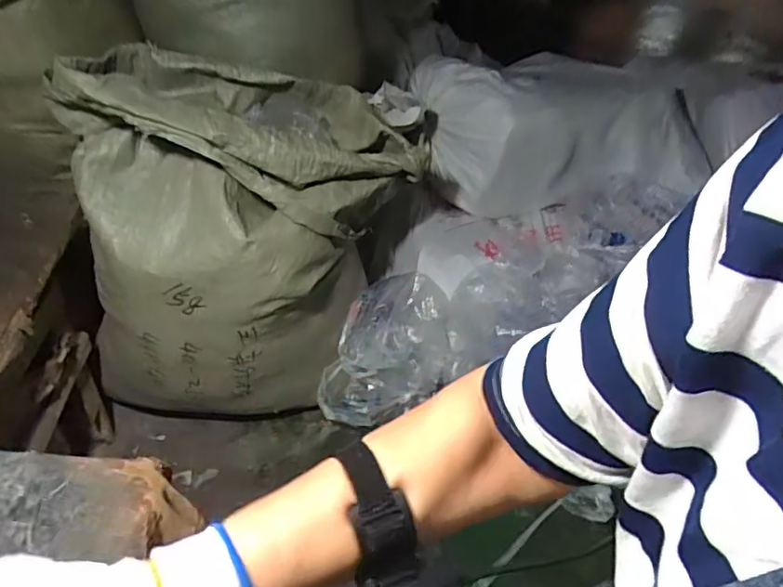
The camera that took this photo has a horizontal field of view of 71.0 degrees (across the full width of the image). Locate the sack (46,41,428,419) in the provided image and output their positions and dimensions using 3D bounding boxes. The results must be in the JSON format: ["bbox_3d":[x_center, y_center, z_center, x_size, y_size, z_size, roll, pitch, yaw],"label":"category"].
[{"bbox_3d":[-0.239,-0.097,1.026,0.591,0.593,0.365,-3,39,-4],"label":"sack"}]

